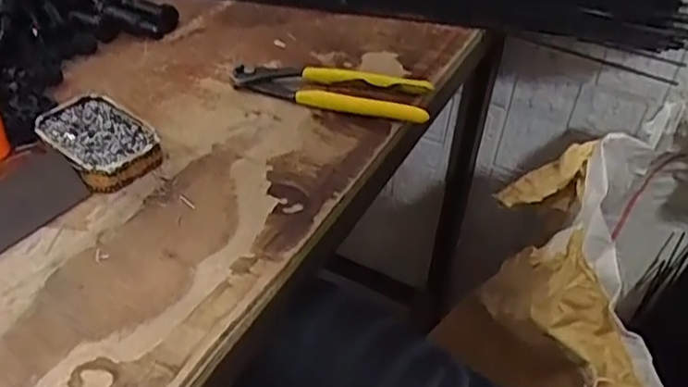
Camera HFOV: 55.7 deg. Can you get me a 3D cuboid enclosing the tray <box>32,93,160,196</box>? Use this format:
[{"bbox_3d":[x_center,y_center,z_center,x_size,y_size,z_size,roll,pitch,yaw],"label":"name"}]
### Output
[{"bbox_3d":[-0.178,-0.037,0.470,0.093,0.022,0.060,31,47,26],"label":"tray"}]

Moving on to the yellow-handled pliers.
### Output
[{"bbox_3d":[-0.011,-0.089,0.537,0.162,0.021,0.042,13,42,8],"label":"yellow-handled pliers"}]

